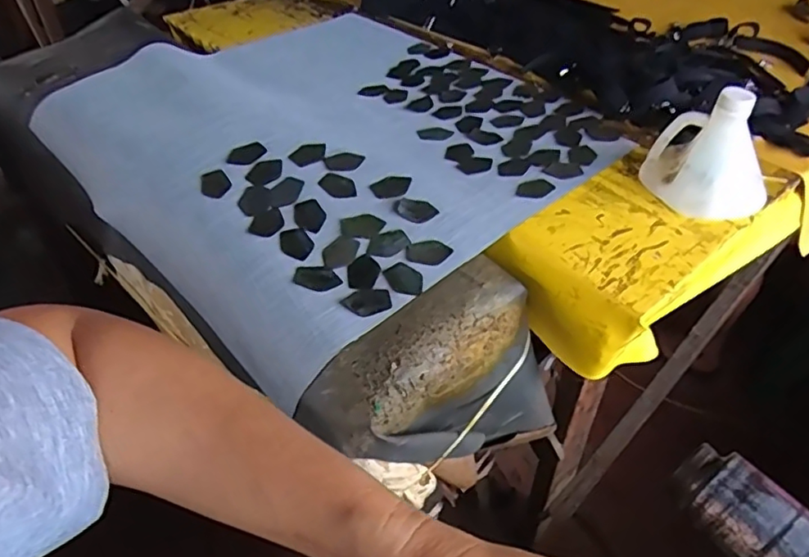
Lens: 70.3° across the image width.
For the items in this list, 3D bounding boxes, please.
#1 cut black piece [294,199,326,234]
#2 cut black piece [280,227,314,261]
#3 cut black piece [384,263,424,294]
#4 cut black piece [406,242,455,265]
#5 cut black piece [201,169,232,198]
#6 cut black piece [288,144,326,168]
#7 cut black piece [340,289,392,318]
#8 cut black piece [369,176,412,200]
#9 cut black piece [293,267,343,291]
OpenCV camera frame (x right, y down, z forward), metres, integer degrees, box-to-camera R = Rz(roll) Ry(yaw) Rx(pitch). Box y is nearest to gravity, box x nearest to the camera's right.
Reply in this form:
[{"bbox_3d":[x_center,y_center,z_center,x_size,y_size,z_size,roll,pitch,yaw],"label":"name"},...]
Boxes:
[{"bbox_3d":[-0.121,-0.080,0.740,0.038,0.004,0.061,-21,51,-17],"label":"cut black piece"},{"bbox_3d":[-0.133,-0.041,0.710,0.038,0.011,0.055,-22,48,-20],"label":"cut black piece"},{"bbox_3d":[0.000,0.001,0.676,0.038,0.004,0.051,-36,61,-27],"label":"cut black piece"},{"bbox_3d":[0.030,-0.032,0.700,0.054,0.004,0.033,6,58,5],"label":"cut black piece"},{"bbox_3d":[-0.253,-0.126,0.768,0.039,0.004,0.053,-30,61,0],"label":"cut black piece"},{"bbox_3d":[-0.134,-0.175,0.806,0.051,0.004,0.040,-38,67,-24],"label":"cut black piece"},{"bbox_3d":[-0.043,0.027,0.653,0.054,0.004,0.036,-13,46,-13],"label":"cut black piece"},{"bbox_3d":[-0.017,-0.121,0.770,0.055,0.005,0.036,-7,58,-6],"label":"cut black piece"},{"bbox_3d":[-0.101,0.000,0.676,0.054,0.008,0.034,7,45,8],"label":"cut black piece"}]

